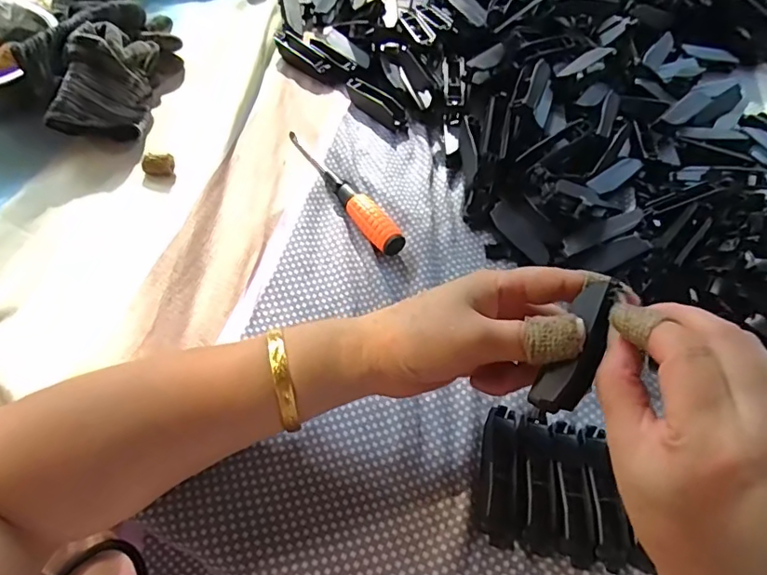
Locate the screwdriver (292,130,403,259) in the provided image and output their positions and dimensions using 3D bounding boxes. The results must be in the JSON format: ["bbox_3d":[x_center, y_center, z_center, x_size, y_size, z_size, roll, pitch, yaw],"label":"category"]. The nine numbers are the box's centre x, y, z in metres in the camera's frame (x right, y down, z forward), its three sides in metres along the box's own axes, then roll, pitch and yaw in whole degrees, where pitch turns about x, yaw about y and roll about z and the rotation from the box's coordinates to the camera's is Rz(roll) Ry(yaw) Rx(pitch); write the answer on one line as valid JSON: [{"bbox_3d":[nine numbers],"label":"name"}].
[{"bbox_3d":[-0.036,-0.081,0.411,0.025,0.017,0.152,-31,63,-22],"label":"screwdriver"}]

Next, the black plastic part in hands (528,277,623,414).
[{"bbox_3d":[0.095,0.028,0.250,0.021,0.013,0.070,24,91,12],"label":"black plastic part in hands"}]

